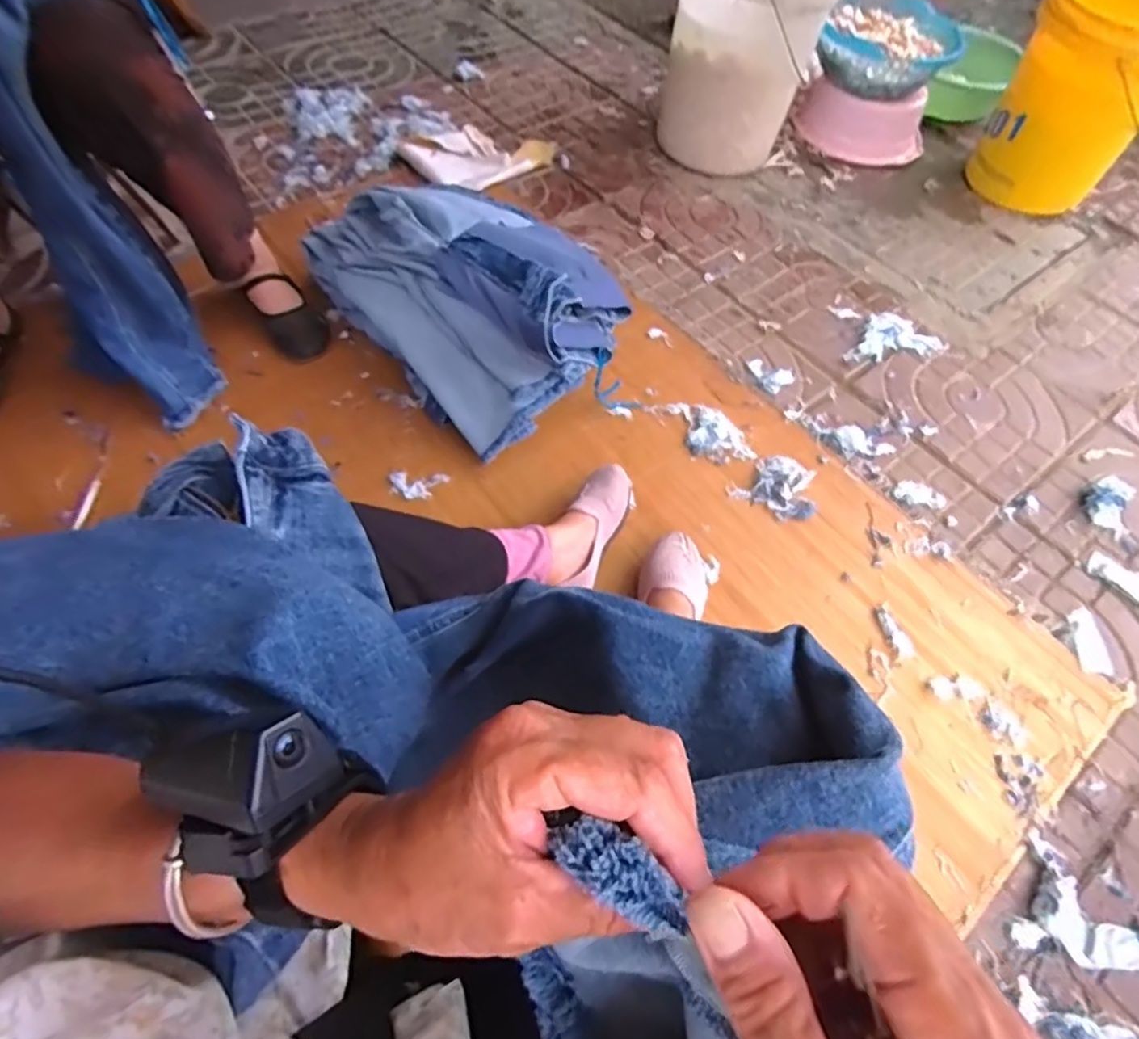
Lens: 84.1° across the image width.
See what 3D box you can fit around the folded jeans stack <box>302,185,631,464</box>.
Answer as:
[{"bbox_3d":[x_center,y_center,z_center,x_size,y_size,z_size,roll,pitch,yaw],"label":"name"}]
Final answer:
[{"bbox_3d":[-0.156,-0.372,1.000,0.317,0.212,0.522,-30,63,-23],"label":"folded jeans stack"}]

